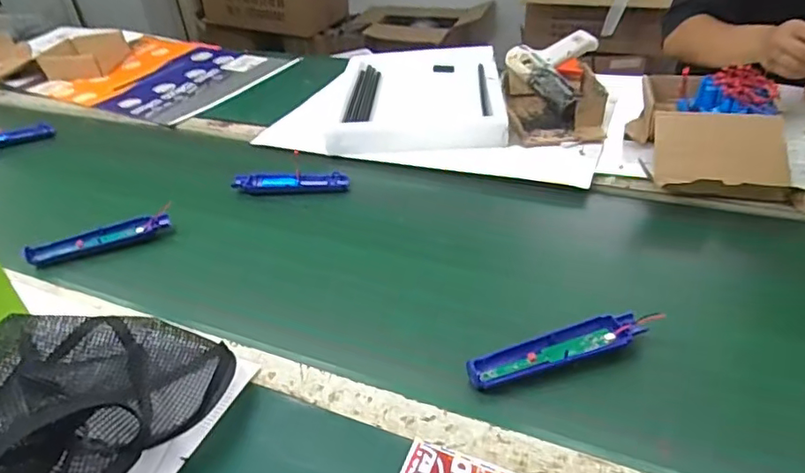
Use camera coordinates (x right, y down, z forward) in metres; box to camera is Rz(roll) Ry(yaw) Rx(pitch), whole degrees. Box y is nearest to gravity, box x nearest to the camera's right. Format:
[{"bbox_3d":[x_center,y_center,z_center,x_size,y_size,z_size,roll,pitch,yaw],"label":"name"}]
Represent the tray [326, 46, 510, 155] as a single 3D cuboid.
[{"bbox_3d":[0.026,-0.253,0.994,0.310,0.051,0.401,-1,36,5],"label":"tray"}]

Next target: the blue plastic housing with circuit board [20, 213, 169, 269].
[{"bbox_3d":[-0.396,0.005,0.721,0.170,0.024,0.029,-16,37,-15],"label":"blue plastic housing with circuit board"}]

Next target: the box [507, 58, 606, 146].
[{"bbox_3d":[0.246,-0.218,0.902,0.143,0.064,0.214,1,36,8],"label":"box"}]

